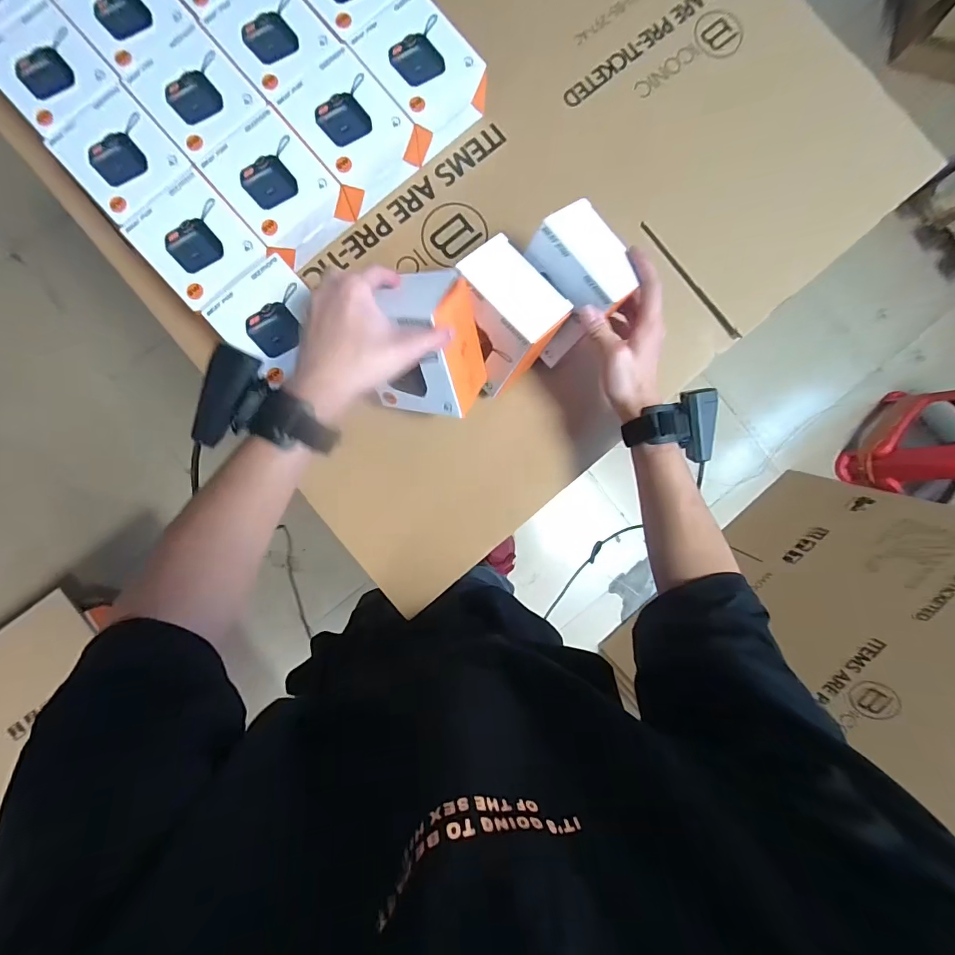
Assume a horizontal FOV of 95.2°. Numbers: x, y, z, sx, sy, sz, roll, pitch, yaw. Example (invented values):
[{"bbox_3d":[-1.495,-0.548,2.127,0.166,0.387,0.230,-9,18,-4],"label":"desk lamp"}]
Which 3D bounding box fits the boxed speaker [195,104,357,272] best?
[{"bbox_3d":[-0.210,-0.303,0.468,0.096,0.059,0.114,-42,90,-4],"label":"boxed speaker"}]

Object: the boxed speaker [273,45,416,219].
[{"bbox_3d":[-0.134,-0.371,0.472,0.105,0.057,0.116,-41,90,-4],"label":"boxed speaker"}]

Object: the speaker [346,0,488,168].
[{"bbox_3d":[-0.062,-0.432,0.473,0.100,0.055,0.116,-42,90,-4],"label":"speaker"}]

